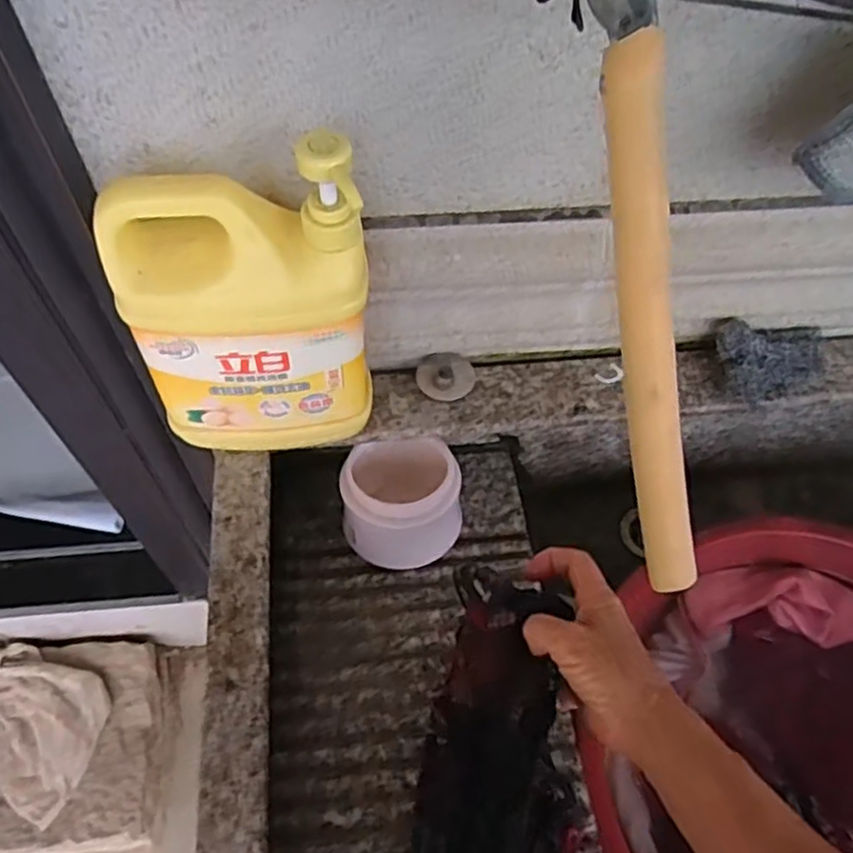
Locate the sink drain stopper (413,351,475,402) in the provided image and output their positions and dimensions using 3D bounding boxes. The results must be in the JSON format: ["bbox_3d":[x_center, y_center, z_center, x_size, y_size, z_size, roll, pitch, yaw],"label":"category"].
[{"bbox_3d":[0.015,-0.042,0.589,0.045,0.012,0.044,1,58,-1],"label":"sink drain stopper"}]

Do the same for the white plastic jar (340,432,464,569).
[{"bbox_3d":[-0.020,0.064,0.600,0.094,0.082,0.082,-1,58,-2],"label":"white plastic jar"}]

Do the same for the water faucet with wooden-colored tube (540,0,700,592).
[{"bbox_3d":[0.092,-0.059,0.306,0.041,0.294,0.047,-18,22,-12],"label":"water faucet with wooden-colored tube"}]

